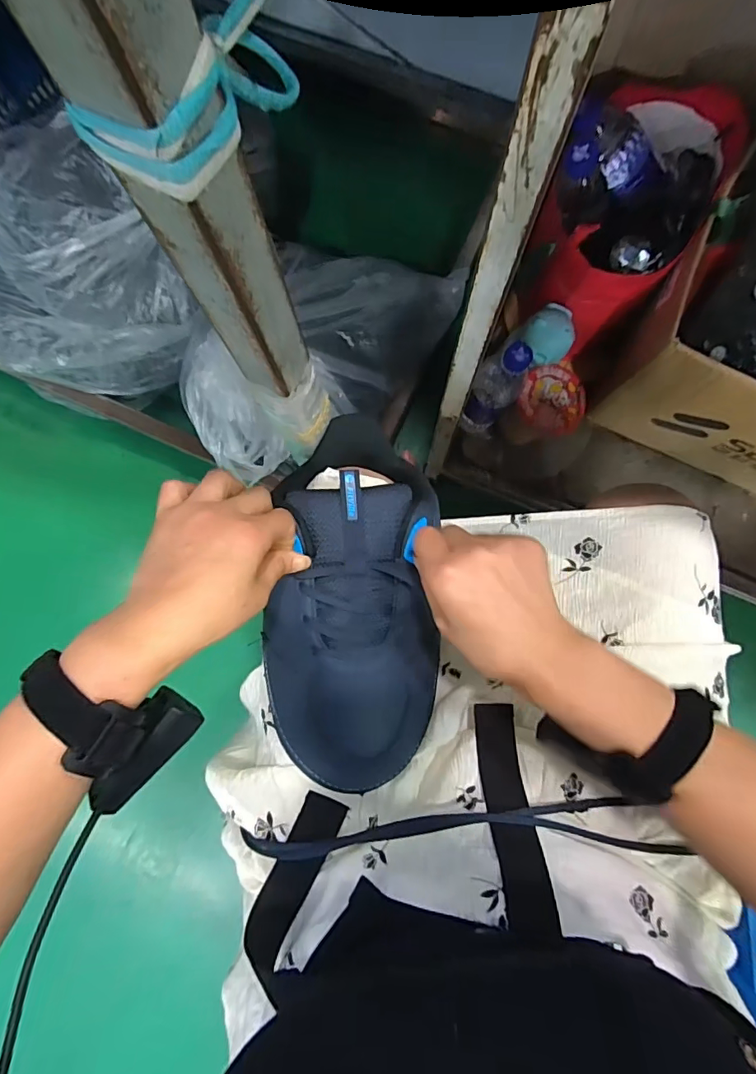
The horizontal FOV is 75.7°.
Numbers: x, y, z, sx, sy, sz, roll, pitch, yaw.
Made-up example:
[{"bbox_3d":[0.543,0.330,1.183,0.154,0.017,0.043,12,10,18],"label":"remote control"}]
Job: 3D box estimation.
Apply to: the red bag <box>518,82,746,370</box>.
[{"bbox_3d":[0.292,-0.372,0.630,0.157,0.285,0.271,23,84,4],"label":"red bag"}]

